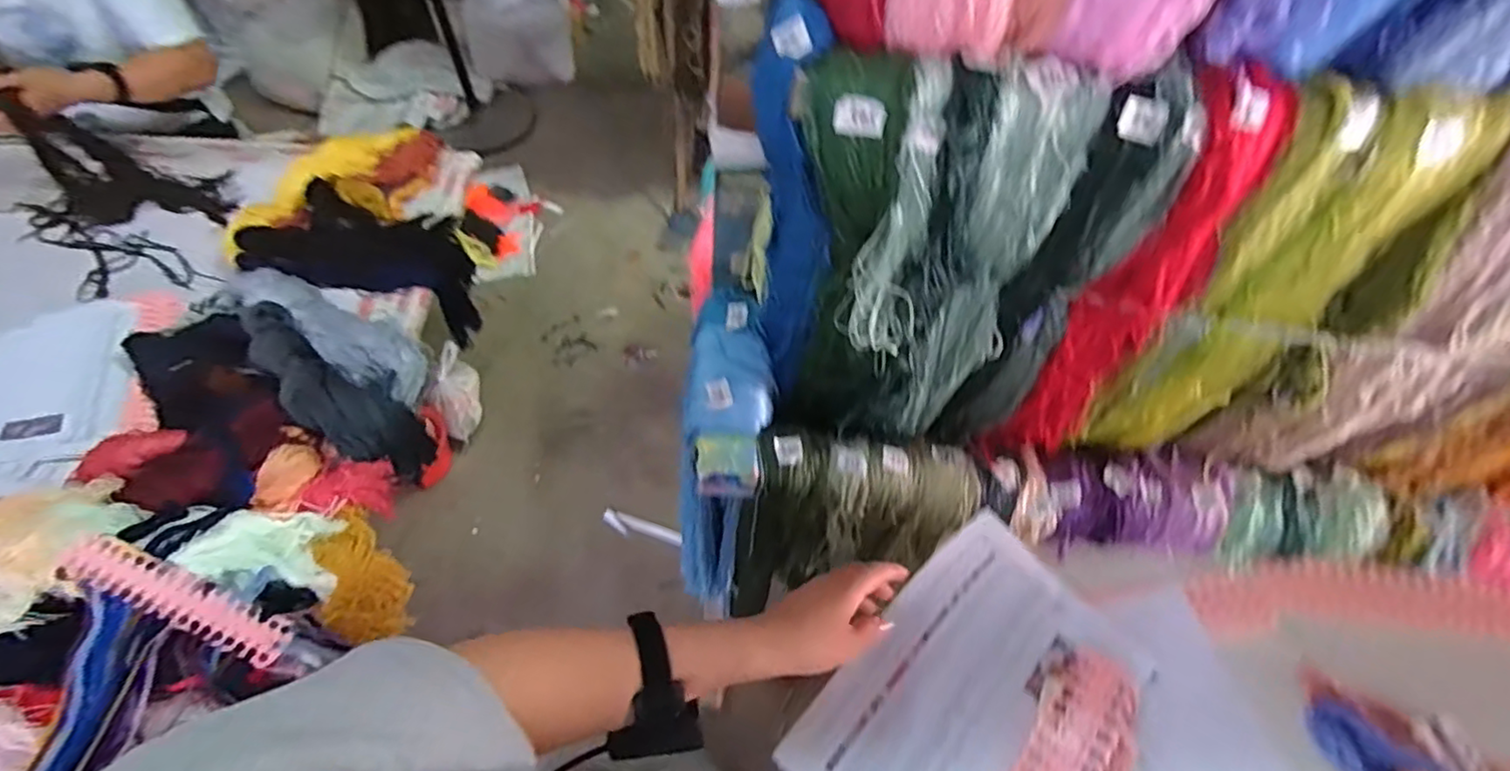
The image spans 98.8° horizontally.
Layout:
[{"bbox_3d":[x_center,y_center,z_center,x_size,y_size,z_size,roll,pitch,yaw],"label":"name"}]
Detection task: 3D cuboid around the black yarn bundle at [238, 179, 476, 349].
[{"bbox_3d":[-0.716,-0.237,1.228,0.401,0.150,0.180,15,51,-33],"label":"black yarn bundle"}]

